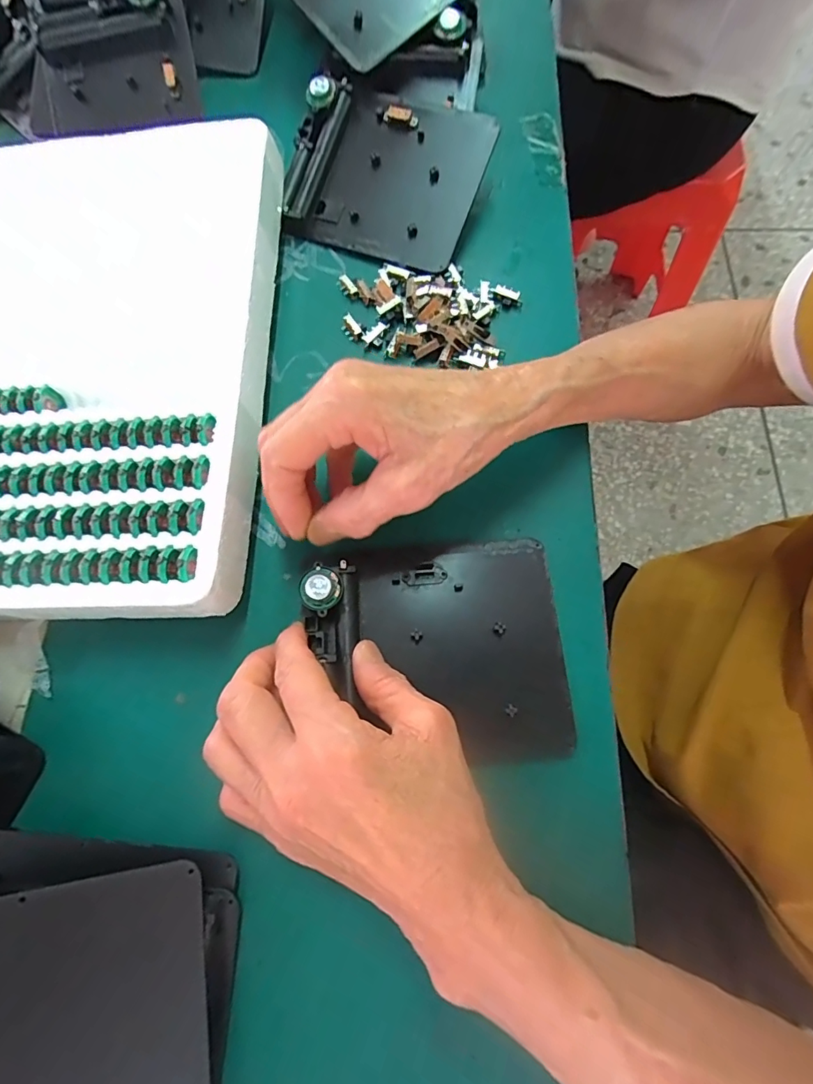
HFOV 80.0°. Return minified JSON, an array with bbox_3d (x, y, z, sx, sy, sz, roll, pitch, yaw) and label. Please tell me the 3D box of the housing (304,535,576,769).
[{"bbox_3d":[0.016,0.055,0.241,0.125,0.024,0.104,-6,73,1],"label":"housing"}]

